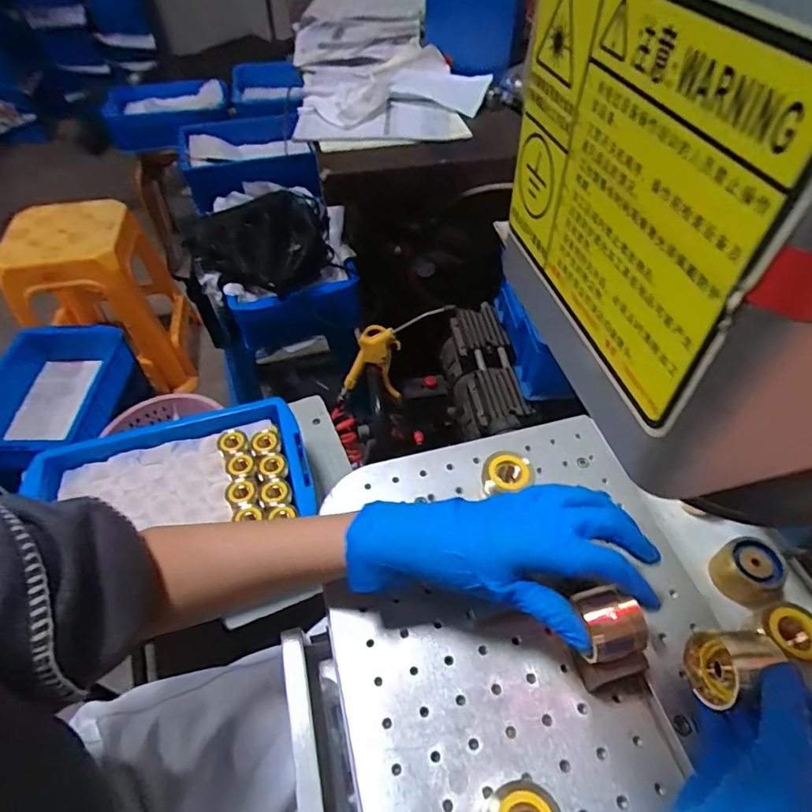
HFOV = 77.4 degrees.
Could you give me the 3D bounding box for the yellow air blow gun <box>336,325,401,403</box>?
[{"bbox_3d":[-0.064,-0.064,0.837,0.114,0.127,0.047,-7,48,0],"label":"yellow air blow gun"}]

